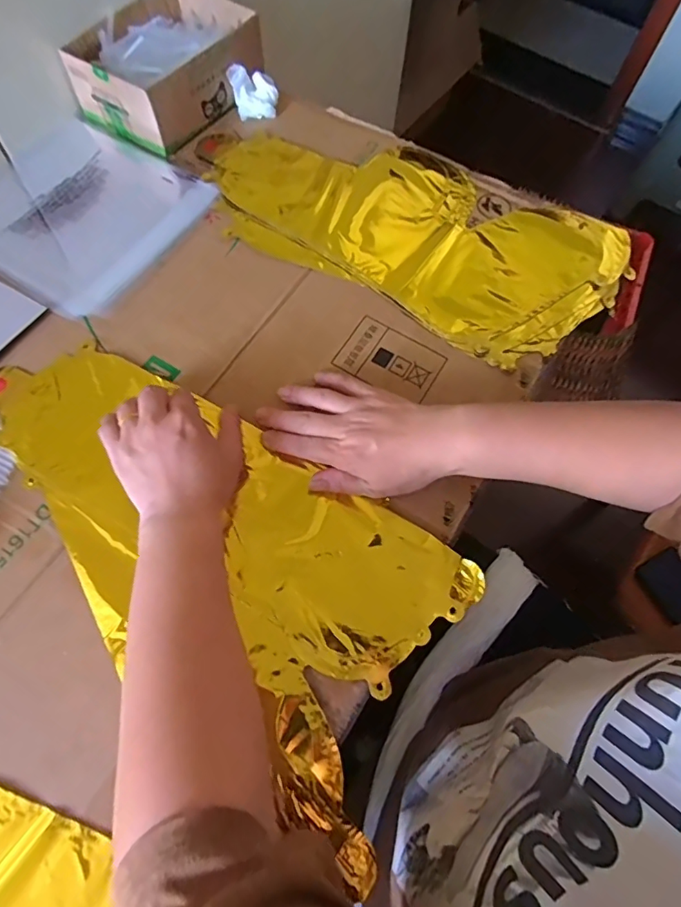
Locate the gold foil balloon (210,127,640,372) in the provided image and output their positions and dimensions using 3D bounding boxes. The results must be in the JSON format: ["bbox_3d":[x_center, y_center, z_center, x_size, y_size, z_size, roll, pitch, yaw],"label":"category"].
[{"bbox_3d":[0.074,-0.240,0.535,0.426,0.013,0.214,27,67,9],"label":"gold foil balloon"}]

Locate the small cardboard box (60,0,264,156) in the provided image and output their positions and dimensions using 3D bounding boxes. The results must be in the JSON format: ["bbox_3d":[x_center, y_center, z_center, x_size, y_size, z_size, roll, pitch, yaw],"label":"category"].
[{"bbox_3d":[-0.189,-0.437,0.579,0.140,0.067,0.197,36,69,12],"label":"small cardboard box"}]

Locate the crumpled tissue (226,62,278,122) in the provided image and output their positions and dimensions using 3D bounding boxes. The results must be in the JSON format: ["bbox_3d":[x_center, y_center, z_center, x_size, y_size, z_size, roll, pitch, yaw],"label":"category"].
[{"bbox_3d":[-0.099,-0.415,0.588,0.053,0.039,0.036,-9,66,-7],"label":"crumpled tissue"}]

